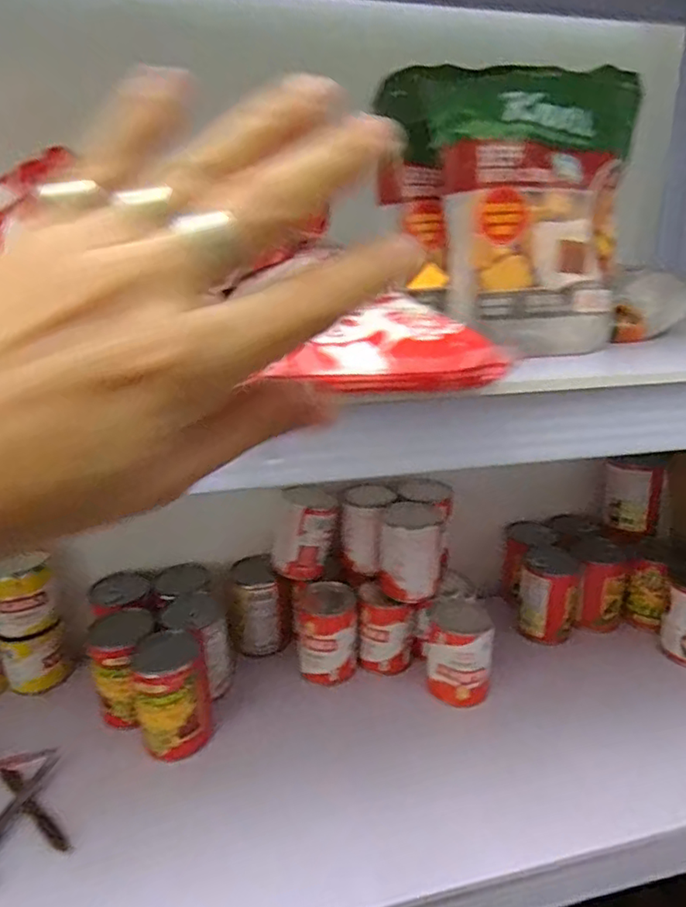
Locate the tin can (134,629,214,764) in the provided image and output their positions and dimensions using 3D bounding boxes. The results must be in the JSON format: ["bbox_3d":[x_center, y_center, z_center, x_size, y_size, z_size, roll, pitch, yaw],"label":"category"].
[{"bbox_3d":[-0.180,0.264,0.611,0.073,0.129,0.068,0,18,0],"label":"tin can"}]

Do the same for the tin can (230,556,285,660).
[{"bbox_3d":[-0.113,0.200,0.765,0.071,0.109,0.075,0,18,0],"label":"tin can"}]

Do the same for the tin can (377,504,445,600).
[{"bbox_3d":[0.083,0.120,0.706,0.074,0.101,0.080,2,18,8],"label":"tin can"}]

